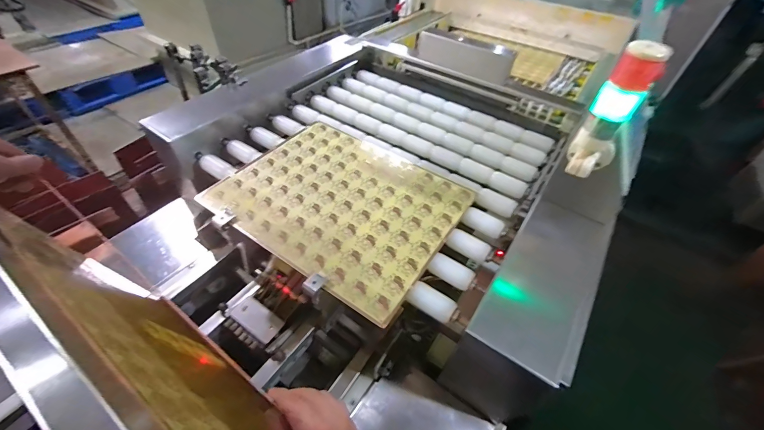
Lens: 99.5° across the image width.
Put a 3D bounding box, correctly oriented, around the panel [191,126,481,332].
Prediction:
[{"bbox_3d":[-0.090,-0.044,0.749,0.504,0.012,0.404,28,52,21],"label":"panel"}]

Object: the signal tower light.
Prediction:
[{"bbox_3d":[0.360,-0.156,0.504,0.070,0.204,0.071,28,52,20],"label":"signal tower light"}]

